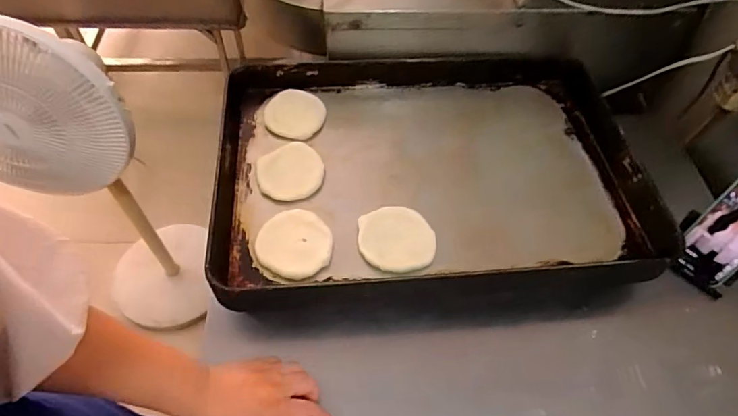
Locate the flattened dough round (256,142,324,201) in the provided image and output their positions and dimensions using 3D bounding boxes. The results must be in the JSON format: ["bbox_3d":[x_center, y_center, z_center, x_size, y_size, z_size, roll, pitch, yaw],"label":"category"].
[{"bbox_3d":[-0.116,-0.054,0.674,0.095,0.007,0.094,2,56,-4],"label":"flattened dough round"}]

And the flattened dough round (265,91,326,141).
[{"bbox_3d":[-0.120,-0.152,0.745,0.093,0.011,0.100,2,56,-4],"label":"flattened dough round"}]

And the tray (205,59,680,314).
[{"bbox_3d":[0.086,-0.064,0.689,0.615,0.064,0.415,-4,56,-7],"label":"tray"}]

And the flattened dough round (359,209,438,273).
[{"bbox_3d":[0.037,0.039,0.617,0.099,0.012,0.092,2,56,-4],"label":"flattened dough round"}]

